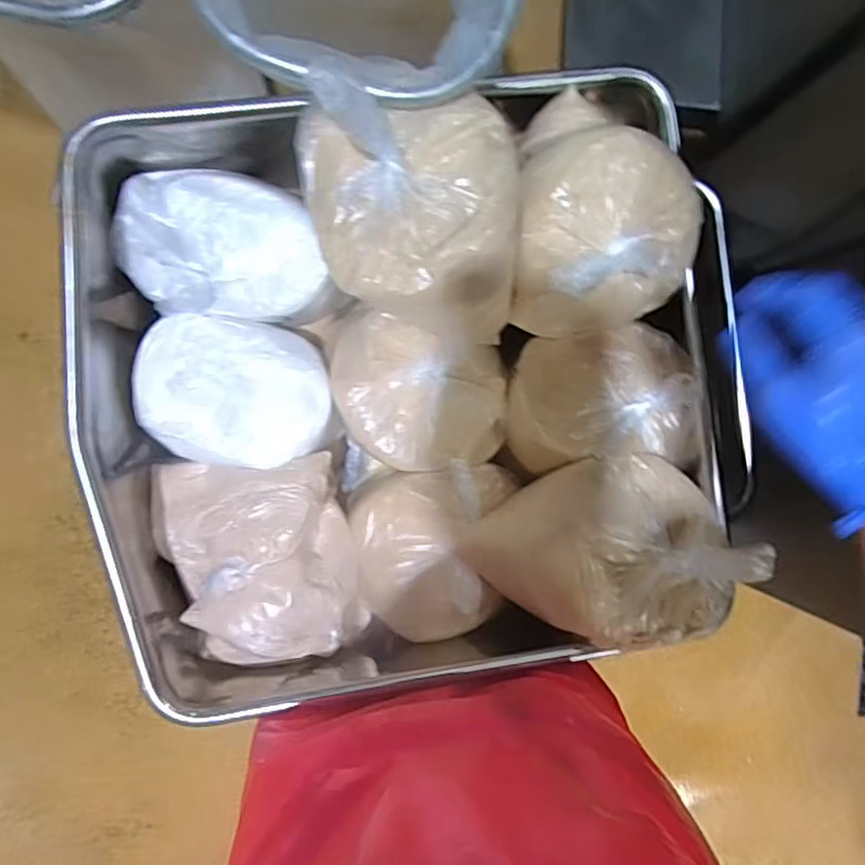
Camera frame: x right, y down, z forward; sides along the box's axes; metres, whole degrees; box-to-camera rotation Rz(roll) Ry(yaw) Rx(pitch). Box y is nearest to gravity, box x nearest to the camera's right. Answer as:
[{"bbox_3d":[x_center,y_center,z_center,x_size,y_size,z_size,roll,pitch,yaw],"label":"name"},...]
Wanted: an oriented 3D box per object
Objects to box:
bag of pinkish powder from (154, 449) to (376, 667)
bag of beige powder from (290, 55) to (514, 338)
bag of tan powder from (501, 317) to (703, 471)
[{"bbox_3d":[-0.217,0.157,0.797,0.234,0.085,0.250,-9,91,-2],"label":"bag of pinkish powder"},{"bbox_3d":[-0.012,-0.214,0.650,0.210,0.216,0.214,-11,91,-2],"label":"bag of beige powder"},{"bbox_3d":[0.208,-0.040,0.790,0.216,0.096,0.161,-6,91,-2],"label":"bag of tan powder"}]

